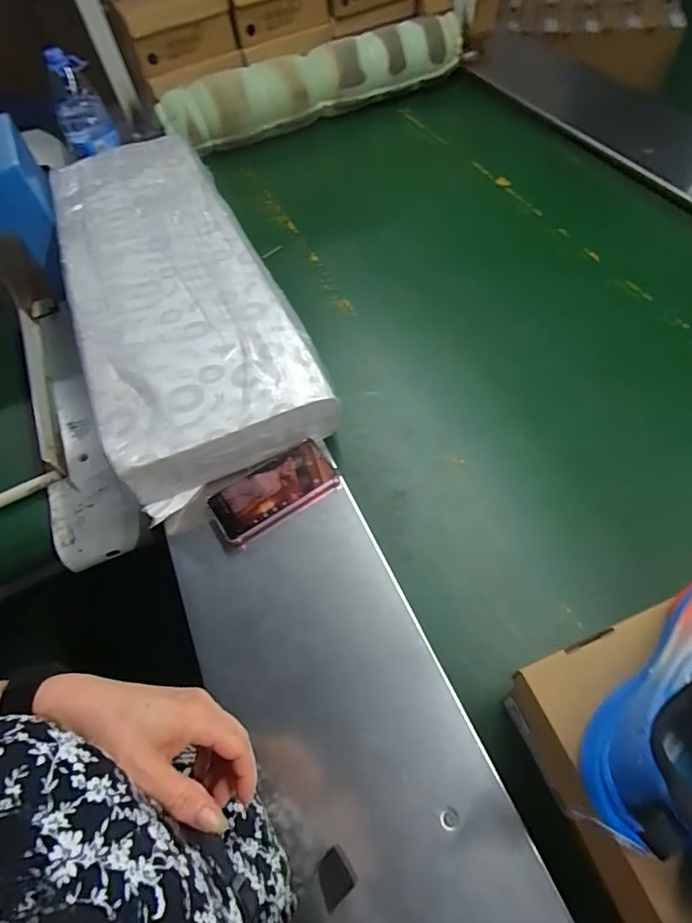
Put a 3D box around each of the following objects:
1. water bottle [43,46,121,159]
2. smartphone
[{"bbox_3d":[-0.538,-0.721,1.010,0.102,0.167,0.095,-31,60,-15],"label":"water bottle"},{"bbox_3d":[-0.096,0.037,0.650,0.161,0.018,0.083,-31,60,-16],"label":"smartphone"}]

